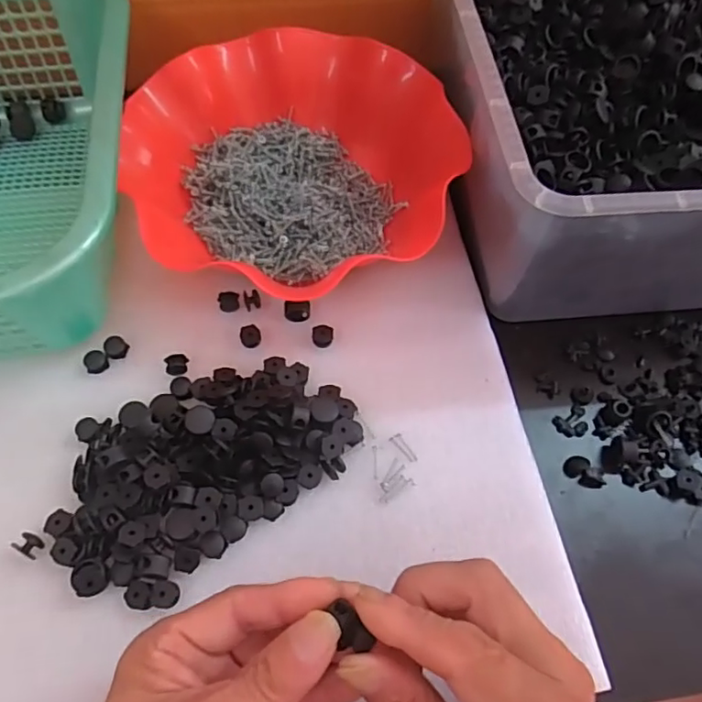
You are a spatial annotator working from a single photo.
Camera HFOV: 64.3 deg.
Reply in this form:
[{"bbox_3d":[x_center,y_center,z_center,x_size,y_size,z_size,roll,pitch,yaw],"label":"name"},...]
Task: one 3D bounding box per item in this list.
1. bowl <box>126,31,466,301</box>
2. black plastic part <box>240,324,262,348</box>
[{"bbox_3d":[-0.040,-0.124,0.385,0.209,0.066,0.218,1,62,-2],"label":"bowl"},{"bbox_3d":[-0.064,-0.010,0.358,0.013,0.006,0.014,-1,62,-3],"label":"black plastic part"}]

